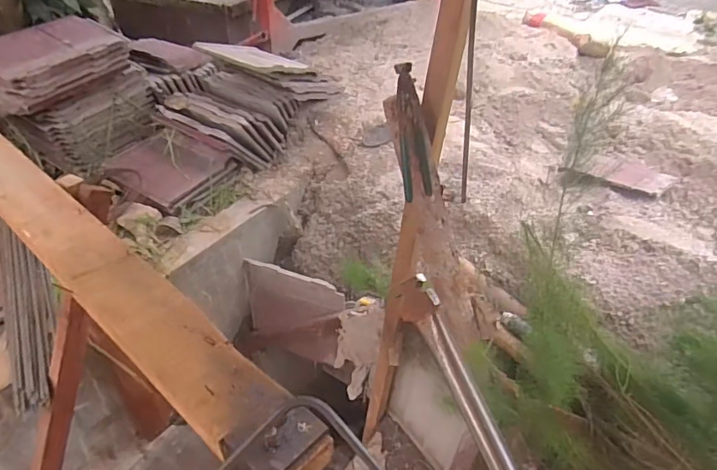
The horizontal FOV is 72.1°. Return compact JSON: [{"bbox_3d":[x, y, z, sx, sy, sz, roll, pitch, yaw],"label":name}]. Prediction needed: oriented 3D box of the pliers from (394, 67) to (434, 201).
[{"bbox_3d":[0.094,-0.168,0.808,0.063,0.214,0.017,-14,23,-25],"label":"pliers"}]

